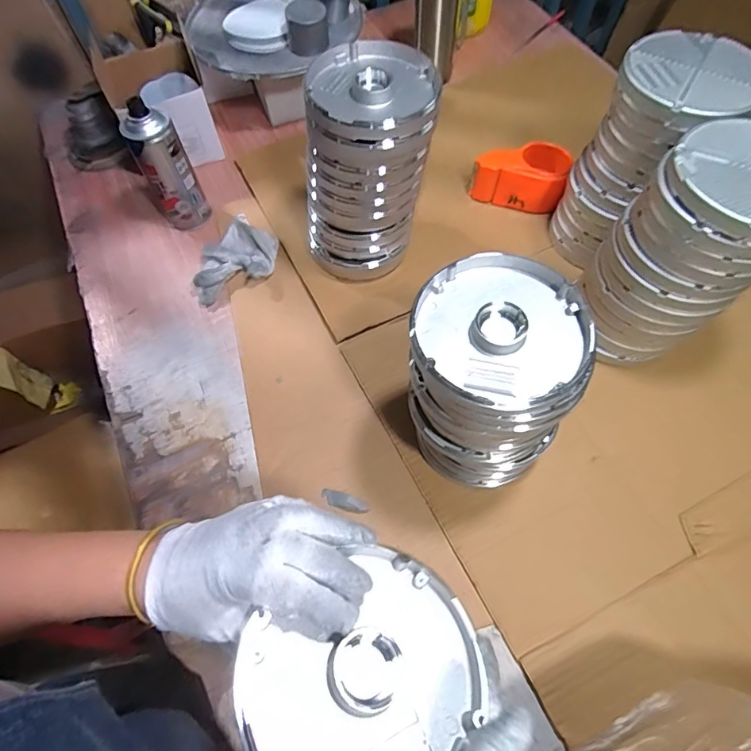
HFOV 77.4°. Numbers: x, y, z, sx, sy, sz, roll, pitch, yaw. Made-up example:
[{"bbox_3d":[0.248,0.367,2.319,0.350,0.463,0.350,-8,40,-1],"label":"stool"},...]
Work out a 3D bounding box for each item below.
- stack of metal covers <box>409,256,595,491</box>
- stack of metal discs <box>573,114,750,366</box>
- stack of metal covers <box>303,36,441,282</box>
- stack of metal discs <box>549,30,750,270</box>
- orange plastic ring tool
[{"bbox_3d":[0.109,0.010,0.455,0.147,0.215,0.145,0,64,3],"label":"stack of metal covers"},{"bbox_3d":[0.322,-0.119,0.497,0.146,0.224,0.138,-34,67,-14],"label":"stack of metal discs"},{"bbox_3d":[-0.014,-0.246,0.574,0.153,0.227,0.141,-2,64,2],"label":"stack of metal covers"},{"bbox_3d":[0.317,-0.251,0.561,0.144,0.222,0.129,-34,67,-13],"label":"stack of metal discs"},{"bbox_3d":[0.212,-0.301,0.687,0.127,0.052,0.092,17,66,11],"label":"orange plastic ring tool"}]

